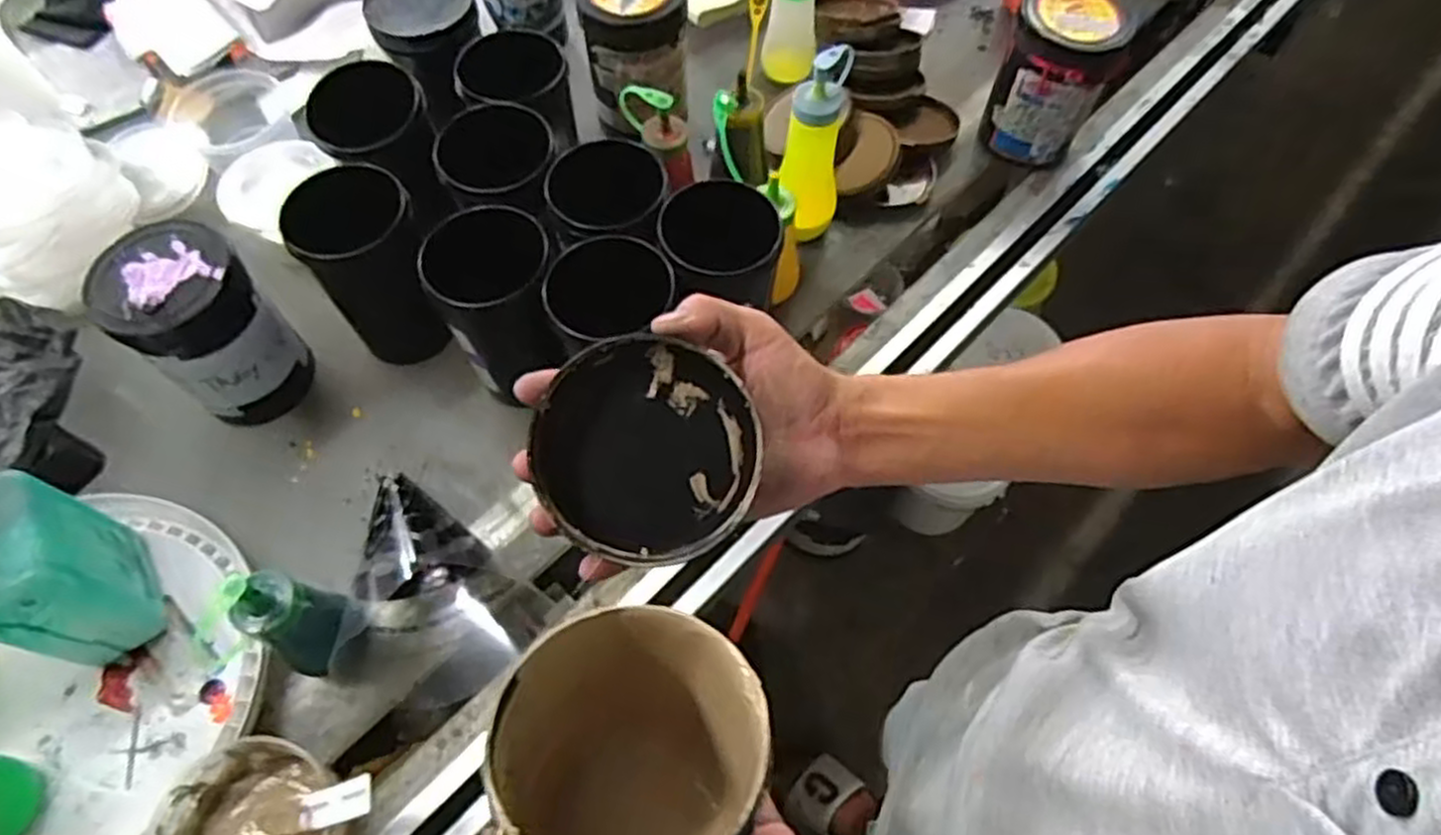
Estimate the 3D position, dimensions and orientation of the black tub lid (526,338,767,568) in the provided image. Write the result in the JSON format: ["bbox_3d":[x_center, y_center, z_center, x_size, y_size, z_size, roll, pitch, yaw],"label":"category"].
[{"bbox_3d":[-0.036,0.016,0.389,0.105,0.013,0.104,-1,100,-6],"label":"black tub lid"}]

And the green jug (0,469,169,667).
[{"bbox_3d":[-0.489,0.108,0.572,0.075,0.153,0.106,-31,67,-16],"label":"green jug"}]

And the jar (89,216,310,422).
[{"bbox_3d":[-0.438,-0.074,0.684,0.101,0.166,0.101,0,62,0],"label":"jar"}]

